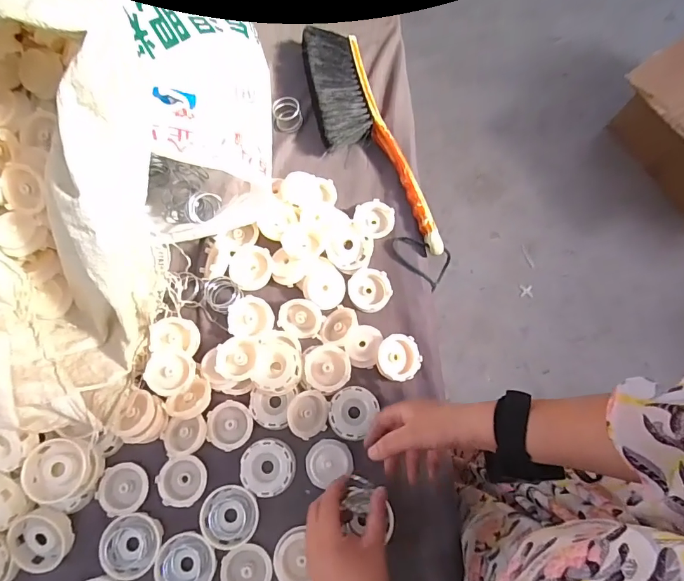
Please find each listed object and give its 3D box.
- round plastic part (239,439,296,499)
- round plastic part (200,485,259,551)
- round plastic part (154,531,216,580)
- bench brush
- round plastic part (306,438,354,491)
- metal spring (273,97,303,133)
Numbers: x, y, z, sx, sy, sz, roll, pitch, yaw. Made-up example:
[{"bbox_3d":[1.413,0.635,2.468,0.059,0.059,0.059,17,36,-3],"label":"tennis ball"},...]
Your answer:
[{"bbox_3d":[-0.084,0.198,0.483,0.058,0.012,0.060,0,67,-1],"label":"round plastic part"},{"bbox_3d":[-0.123,0.249,0.473,0.061,0.016,0.061,0,67,-1],"label":"round plastic part"},{"bbox_3d":[-0.166,0.295,0.458,0.061,0.014,0.061,0,67,-1],"label":"round plastic part"},{"bbox_3d":[0.029,-0.204,0.585,0.089,0.068,0.372,-19,69,-9],"label":"bench brush"},{"bbox_3d":[-0.016,0.194,0.489,0.051,0.016,0.046,-22,69,-10],"label":"round plastic part"},{"bbox_3d":[-0.077,-0.252,0.614,0.039,0.028,0.036,-4,67,-3],"label":"metal spring"}]

